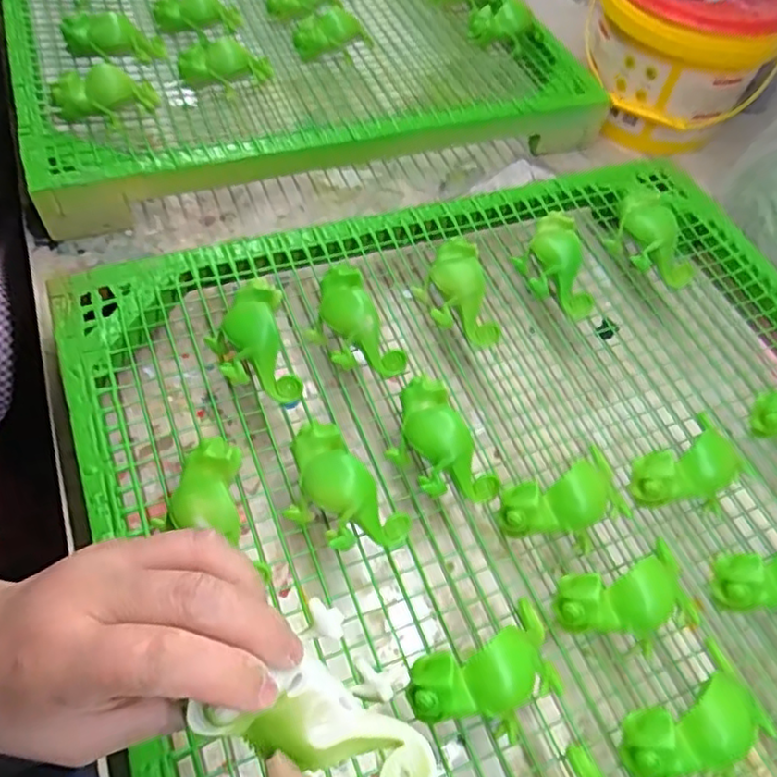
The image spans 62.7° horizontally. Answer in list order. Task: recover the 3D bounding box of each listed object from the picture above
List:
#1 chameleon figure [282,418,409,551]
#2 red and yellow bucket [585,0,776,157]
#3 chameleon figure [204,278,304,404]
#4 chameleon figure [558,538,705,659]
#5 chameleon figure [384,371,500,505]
[{"bbox_3d":[-0.035,0.069,0.413,0.053,0.044,0.091,-37,67,-25],"label":"chameleon figure"},{"bbox_3d":[0.330,-0.392,0.725,0.202,0.164,0.174,25,59,11],"label":"red and yellow bucket"},{"bbox_3d":[-0.100,-0.032,0.464,0.057,0.034,0.084,-11,59,-12],"label":"chameleon figure"},{"bbox_3d":[0.152,0.133,0.397,0.096,0.045,0.053,-17,60,-15],"label":"chameleon figure"},{"bbox_3d":[0.032,0.041,0.445,0.054,0.049,0.095,-28,64,-21],"label":"chameleon figure"}]

